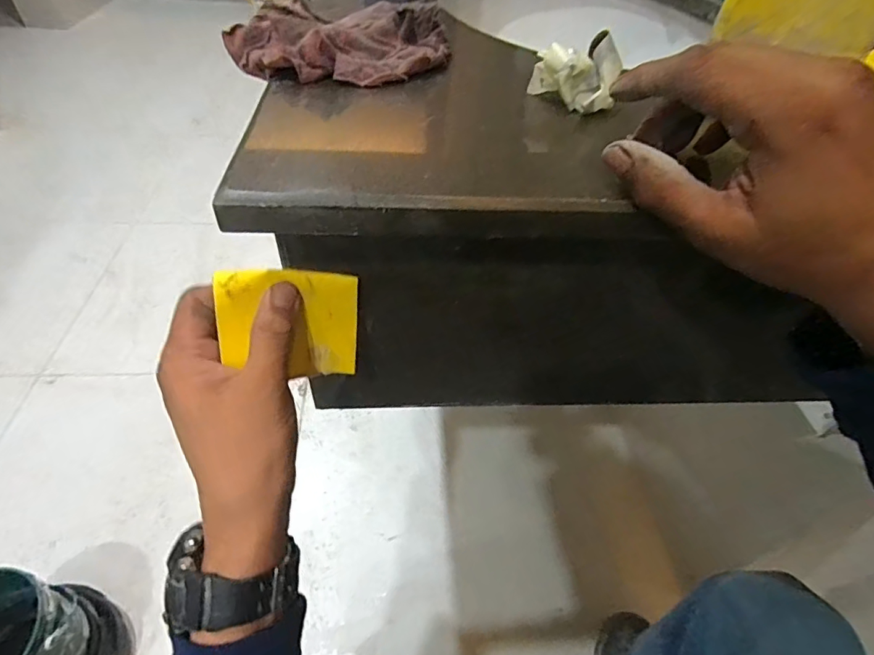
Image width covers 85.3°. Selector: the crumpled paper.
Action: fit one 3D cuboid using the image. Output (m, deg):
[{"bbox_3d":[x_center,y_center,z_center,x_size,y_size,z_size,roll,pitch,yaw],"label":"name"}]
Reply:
[{"bbox_3d":[0.083,-0.154,0.284,0.050,0.038,0.021,14,48,9],"label":"crumpled paper"}]

